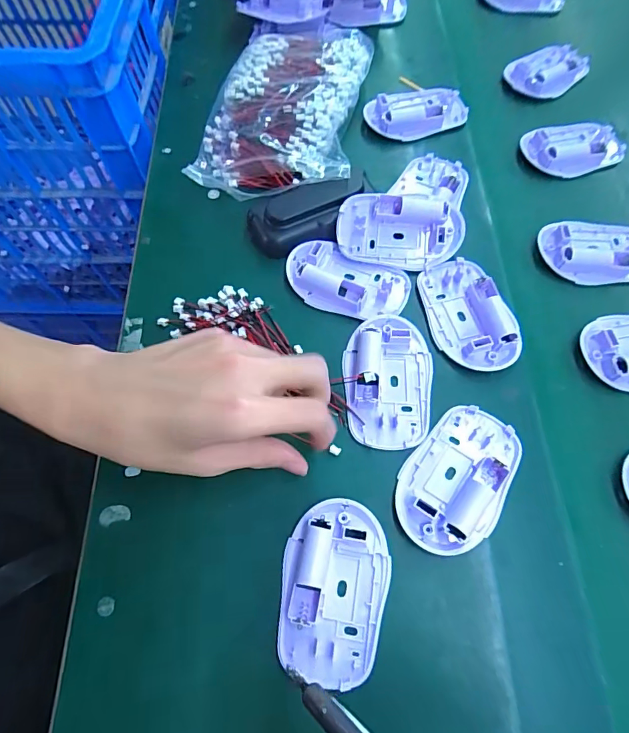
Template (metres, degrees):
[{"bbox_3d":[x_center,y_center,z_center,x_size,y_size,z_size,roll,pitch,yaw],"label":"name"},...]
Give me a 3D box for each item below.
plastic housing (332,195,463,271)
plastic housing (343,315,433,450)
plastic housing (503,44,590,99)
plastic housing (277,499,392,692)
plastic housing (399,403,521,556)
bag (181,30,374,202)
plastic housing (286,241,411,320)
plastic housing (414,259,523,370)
[{"bbox_3d":[0.067,-0.108,0.345,0.095,0.020,0.055,8,97,5],"label":"plastic housing"},{"bbox_3d":[0.052,0.008,0.304,0.060,0.020,0.095,1,67,3],"label":"plastic housing"},{"bbox_3d":[0.239,-0.303,0.441,0.088,0.021,0.055,-38,71,-13],"label":"plastic housing"},{"bbox_3d":[0.011,0.129,0.252,0.060,0.017,0.094,11,68,7],"label":"plastic housing"},{"bbox_3d":[0.090,0.069,0.273,0.058,0.018,0.094,32,72,14],"label":"plastic housing"},{"bbox_3d":[-0.029,-0.234,0.396,0.136,0.049,0.172,8,68,6],"label":"bag"},{"bbox_3d":[0.024,-0.069,0.335,0.094,0.014,0.053,25,70,12],"label":"plastic housing"},{"bbox_3d":[0.112,-0.040,0.318,0.052,0.018,0.092,-17,68,-5],"label":"plastic housing"}]

